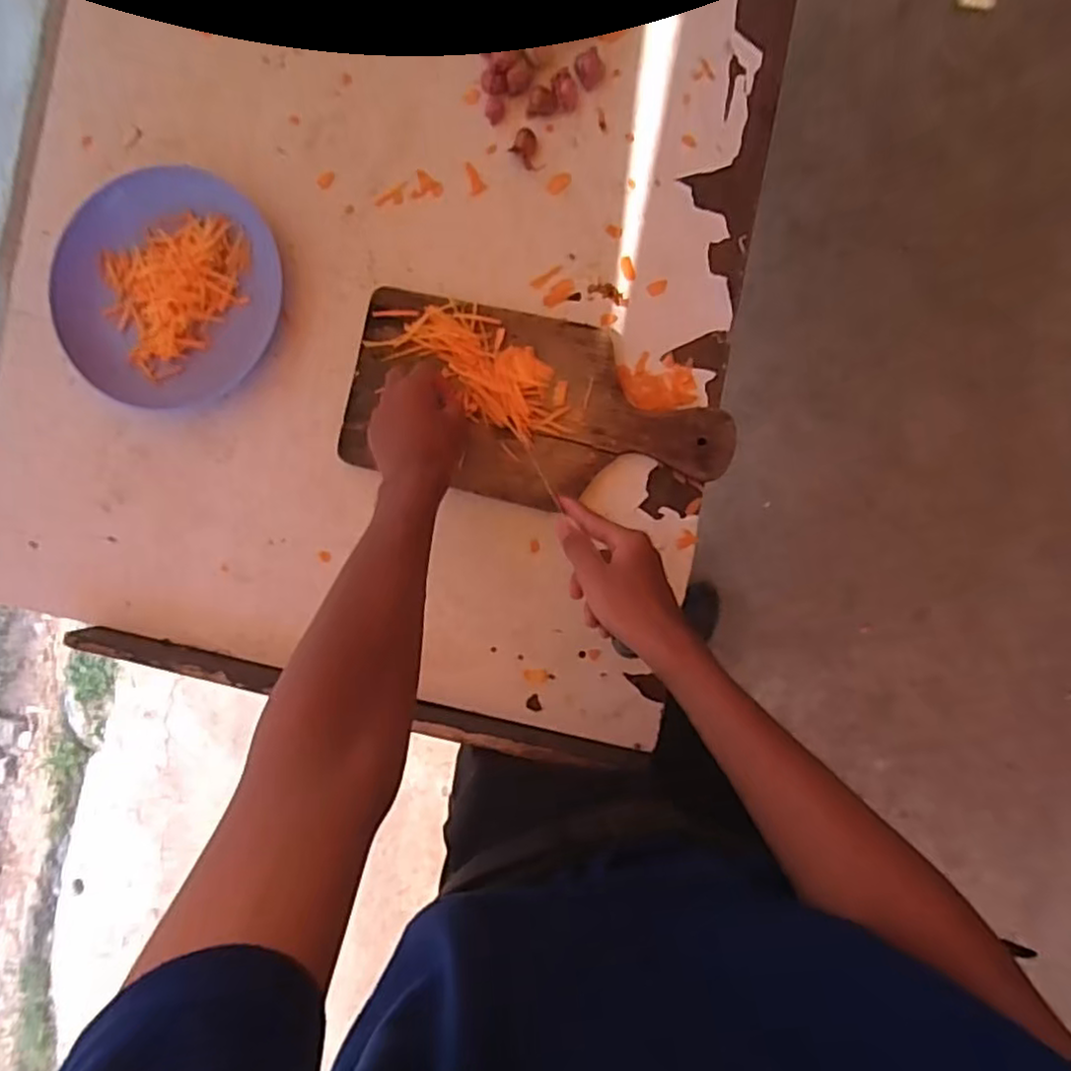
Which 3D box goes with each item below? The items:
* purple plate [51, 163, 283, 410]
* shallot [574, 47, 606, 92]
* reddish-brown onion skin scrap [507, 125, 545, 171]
[{"bbox_3d":[-0.349,-0.237,0.654,0.206,0.030,0.210,0,89,6],"label":"purple plate"},{"bbox_3d":[0.049,-0.414,0.611,0.026,0.018,0.026,-5,89,6],"label":"shallot"},{"bbox_3d":[-0.010,-0.350,0.623,0.026,0.011,0.040,-13,88,6],"label":"reddish-brown onion skin scrap"}]

